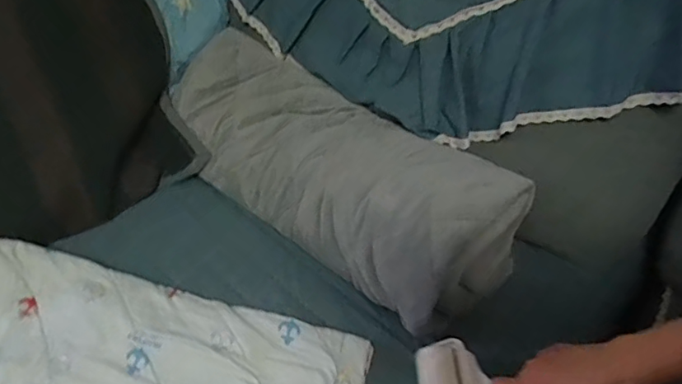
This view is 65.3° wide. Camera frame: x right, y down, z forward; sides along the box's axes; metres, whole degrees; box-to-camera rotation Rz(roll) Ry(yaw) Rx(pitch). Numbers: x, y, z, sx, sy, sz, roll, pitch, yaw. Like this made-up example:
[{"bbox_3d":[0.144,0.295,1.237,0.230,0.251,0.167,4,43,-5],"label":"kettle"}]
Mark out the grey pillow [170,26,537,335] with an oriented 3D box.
[{"bbox_3d":[-0.023,-0.039,0.739,0.534,0.126,0.182,33,53,26],"label":"grey pillow"}]

